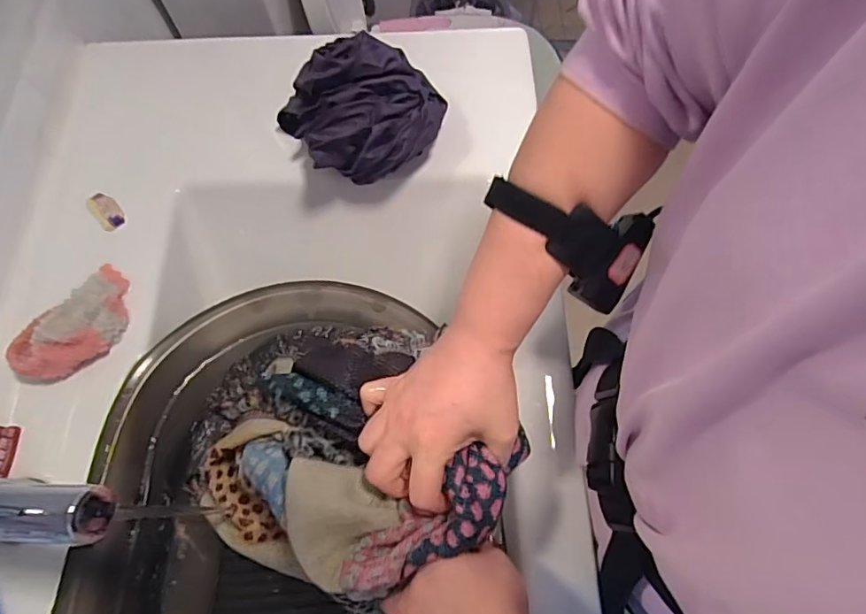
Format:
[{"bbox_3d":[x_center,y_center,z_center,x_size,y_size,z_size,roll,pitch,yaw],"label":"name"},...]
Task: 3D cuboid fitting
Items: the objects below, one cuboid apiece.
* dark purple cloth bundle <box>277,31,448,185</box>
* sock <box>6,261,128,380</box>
[{"bbox_3d":[-0.064,-0.187,0.506,0.145,0.097,0.134,-26,70,-9],"label":"dark purple cloth bundle"},{"bbox_3d":[-0.306,0.015,0.453,0.065,0.039,0.109,29,71,11],"label":"sock"}]

